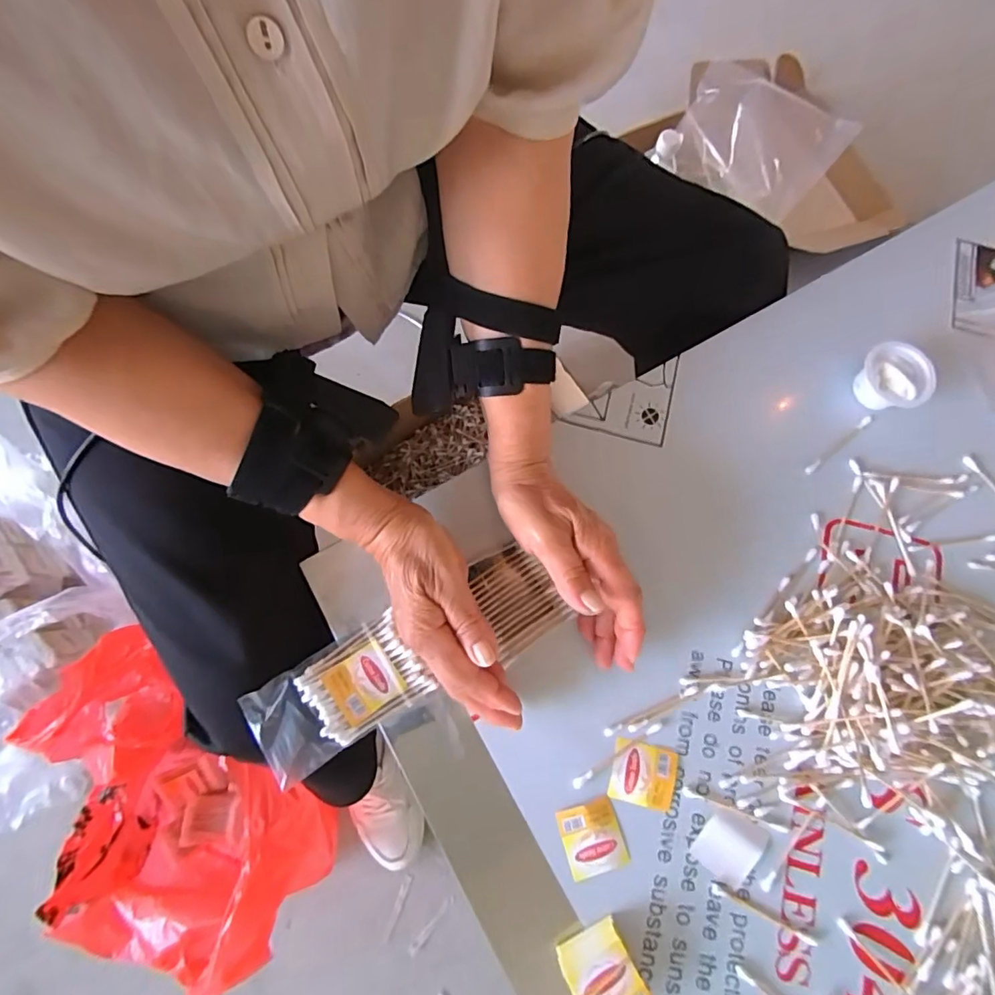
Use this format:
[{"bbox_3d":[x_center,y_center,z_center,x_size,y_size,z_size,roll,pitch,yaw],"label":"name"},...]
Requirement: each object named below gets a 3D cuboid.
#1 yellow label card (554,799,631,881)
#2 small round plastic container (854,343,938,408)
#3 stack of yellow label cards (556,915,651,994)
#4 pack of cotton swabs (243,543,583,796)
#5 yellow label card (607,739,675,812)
[{"bbox_3d":[0.063,0.228,0.346,0.039,0.004,0.044,-17,78,-4],"label":"yellow label card"},{"bbox_3d":[0.317,-0.095,0.420,0.050,0.031,0.047,0,77,-1],"label":"small round plastic container"},{"bbox_3d":[0.066,0.299,0.323,0.041,0.024,0.052,-29,79,-7],"label":"stack of yellow label cards"},{"bbox_3d":[-0.060,0.114,0.367,0.218,0.019,0.077,-26,78,-14],"label":"pack of cotton swabs"},{"bbox_3d":[0.102,0.192,0.359,0.046,0.004,0.038,14,77,3],"label":"yellow label card"}]

